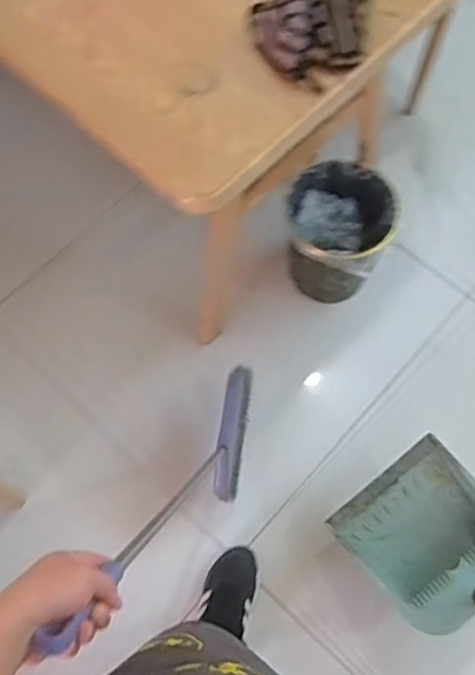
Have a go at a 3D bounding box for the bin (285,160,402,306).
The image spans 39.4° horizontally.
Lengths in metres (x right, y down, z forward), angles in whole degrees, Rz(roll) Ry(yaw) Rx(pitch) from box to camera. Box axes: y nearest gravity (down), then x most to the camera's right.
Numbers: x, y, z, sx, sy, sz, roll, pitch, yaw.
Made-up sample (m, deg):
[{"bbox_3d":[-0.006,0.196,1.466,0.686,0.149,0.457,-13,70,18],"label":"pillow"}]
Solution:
[{"bbox_3d":[0.213,-0.209,1.441,0.217,0.242,0.240,-4,67,0],"label":"bin"}]

